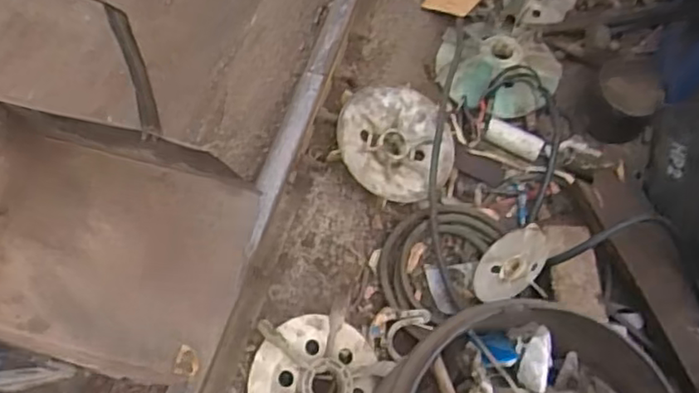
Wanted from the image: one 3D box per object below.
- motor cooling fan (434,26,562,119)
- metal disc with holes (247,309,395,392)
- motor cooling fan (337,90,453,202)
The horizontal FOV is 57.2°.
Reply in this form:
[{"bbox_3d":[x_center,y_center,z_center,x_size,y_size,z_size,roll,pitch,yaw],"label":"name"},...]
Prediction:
[{"bbox_3d":[0.283,-0.241,1.206,0.236,0.059,0.175,10,59,2],"label":"motor cooling fan"},{"bbox_3d":[-0.054,0.271,0.912,0.193,0.029,0.205,7,69,-19],"label":"metal disc with holes"},{"bbox_3d":[0.077,-0.088,1.085,0.198,0.034,0.191,3,75,-13],"label":"motor cooling fan"}]

